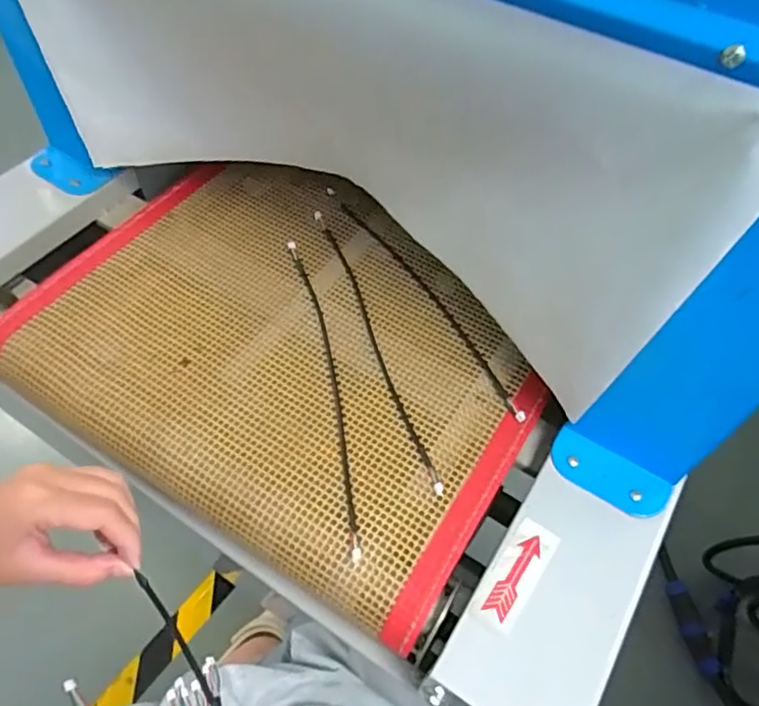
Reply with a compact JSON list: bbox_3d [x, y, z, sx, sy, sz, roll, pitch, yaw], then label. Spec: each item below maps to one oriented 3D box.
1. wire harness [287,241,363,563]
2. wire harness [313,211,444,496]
[{"bbox_3d":[-0.040,0.017,0.464,0.017,0.004,0.278,-9,56,-9],"label":"wire harness"},{"bbox_3d":[-0.004,-0.014,0.490,0.013,0.013,0.280,-15,57,-13],"label":"wire harness"}]

